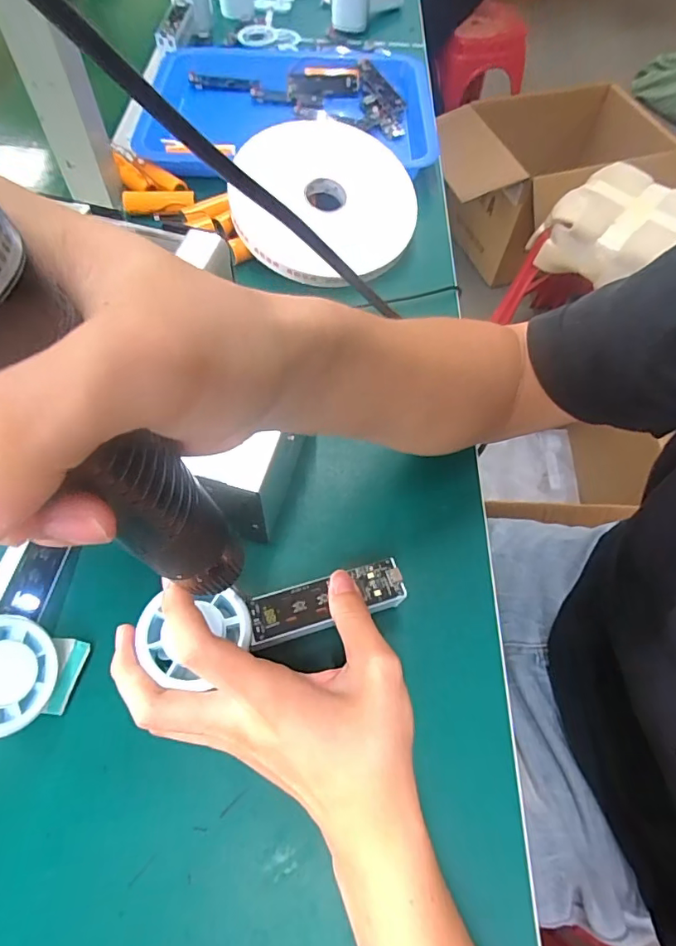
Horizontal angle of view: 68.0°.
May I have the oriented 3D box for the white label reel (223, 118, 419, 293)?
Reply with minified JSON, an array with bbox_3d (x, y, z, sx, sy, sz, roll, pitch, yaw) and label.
[{"bbox_3d":[-0.010,-0.265,0.485,0.184,0.018,0.172,3,75,-12],"label":"white label reel"}]

